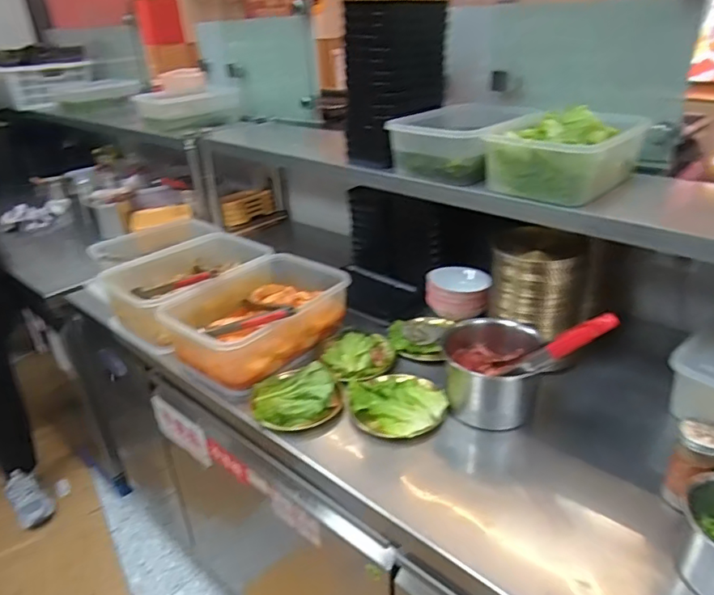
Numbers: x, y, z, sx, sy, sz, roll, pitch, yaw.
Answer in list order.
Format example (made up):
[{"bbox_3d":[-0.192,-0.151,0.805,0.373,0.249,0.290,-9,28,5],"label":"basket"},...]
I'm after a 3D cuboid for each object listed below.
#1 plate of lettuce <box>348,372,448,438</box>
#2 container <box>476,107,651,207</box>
[{"bbox_3d":[0.072,0.187,0.932,0.160,0.035,0.139,-6,28,-7],"label":"plate of lettuce"},{"bbox_3d":[0.379,-0.274,1.017,0.221,0.116,0.250,22,37,38],"label":"container"}]

